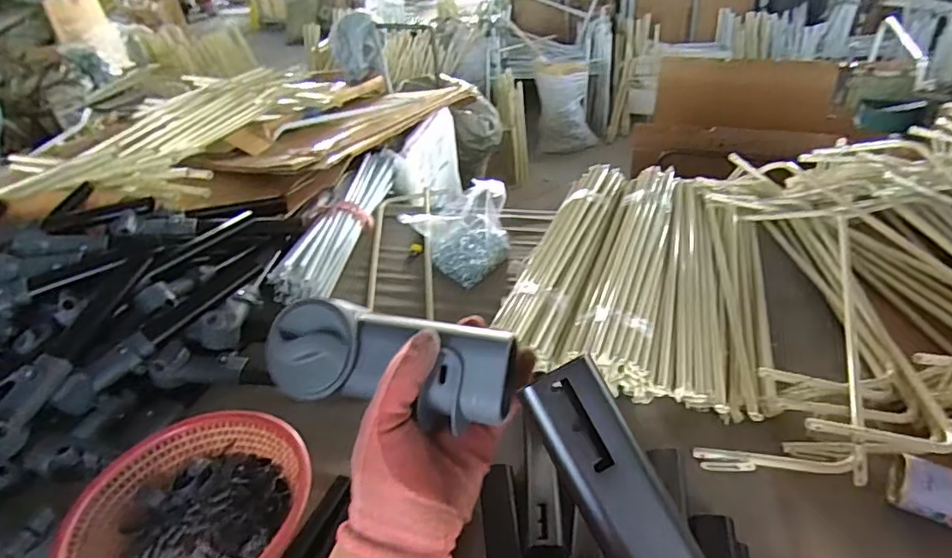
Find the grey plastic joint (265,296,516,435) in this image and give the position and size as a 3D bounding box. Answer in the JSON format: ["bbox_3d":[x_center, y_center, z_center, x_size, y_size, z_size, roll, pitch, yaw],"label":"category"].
[{"bbox_3d":[-0.053,0.055,0.357,0.159,0.045,0.062,7,80,15],"label":"grey plastic joint"}]

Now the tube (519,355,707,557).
[{"bbox_3d":[0.093,0.143,0.296,0.043,0.021,0.203,-24,79,-23],"label":"tube"}]

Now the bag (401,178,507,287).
[{"bbox_3d":[-0.030,-0.132,1.273,0.212,0.121,0.295,-21,39,-20],"label":"bag"}]

